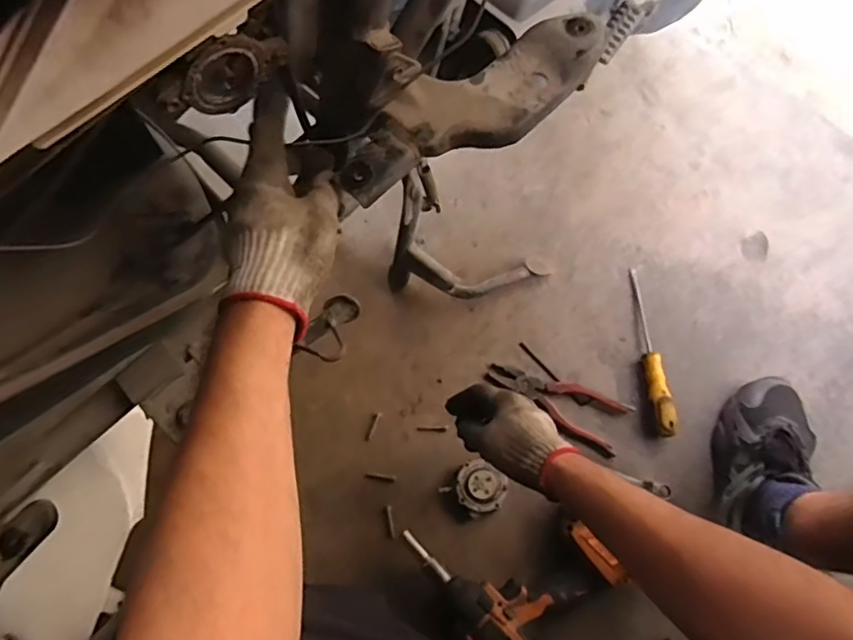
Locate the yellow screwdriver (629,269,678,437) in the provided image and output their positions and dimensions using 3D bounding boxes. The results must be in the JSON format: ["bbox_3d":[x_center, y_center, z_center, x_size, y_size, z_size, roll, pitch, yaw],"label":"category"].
[{"bbox_3d":[0.304,0.038,0.765,0.028,0.029,0.241,-3,64,-1],"label":"yellow screwdriver"}]

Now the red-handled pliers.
[{"bbox_3d":[0.172,0.108,0.753,0.190,0.017,0.064,24,73,8],"label":"red-handled pliers"}]

